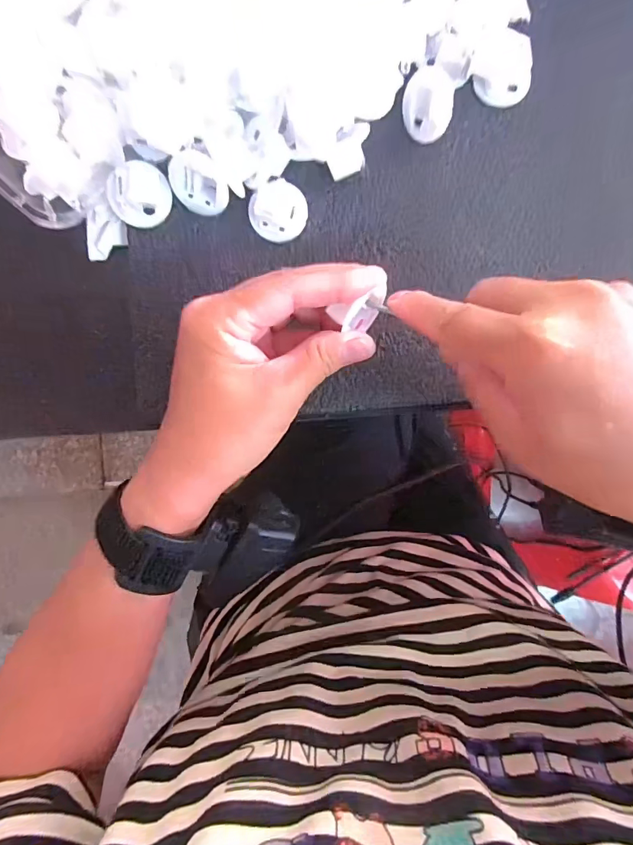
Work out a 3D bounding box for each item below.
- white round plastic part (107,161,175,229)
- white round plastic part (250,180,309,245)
[{"bbox_3d":[-0.097,-0.125,0.245,0.032,0.004,0.032,-8,118,-16],"label":"white round plastic part"},{"bbox_3d":[-0.021,-0.120,0.253,0.032,0.004,0.031,-24,108,1],"label":"white round plastic part"}]

